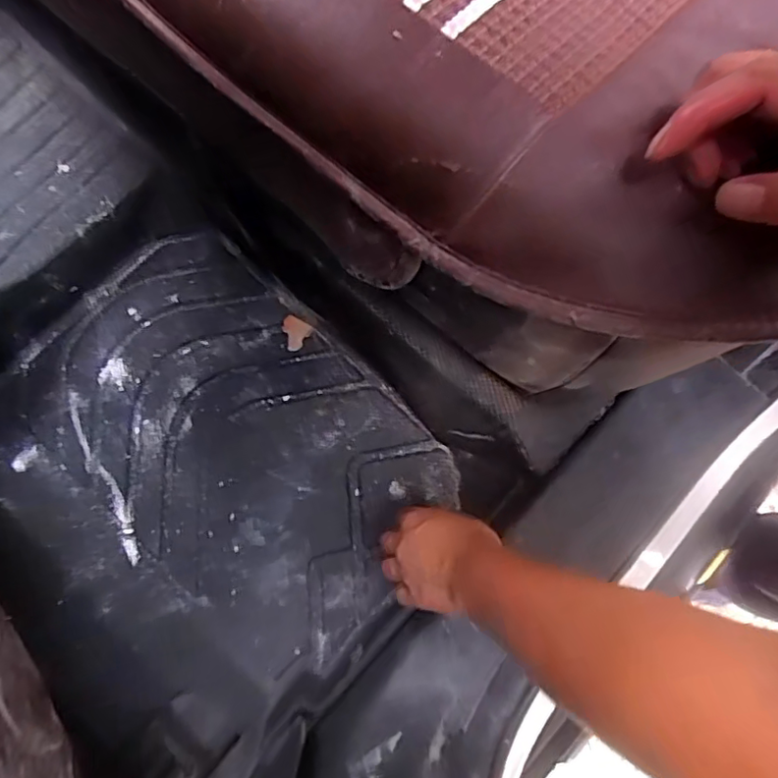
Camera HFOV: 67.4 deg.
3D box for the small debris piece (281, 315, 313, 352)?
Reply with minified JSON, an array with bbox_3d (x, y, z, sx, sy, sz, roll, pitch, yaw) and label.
[{"bbox_3d":[-0.108,-0.063,0.654,0.034,0.005,0.035,33,81,5],"label":"small debris piece"}]

